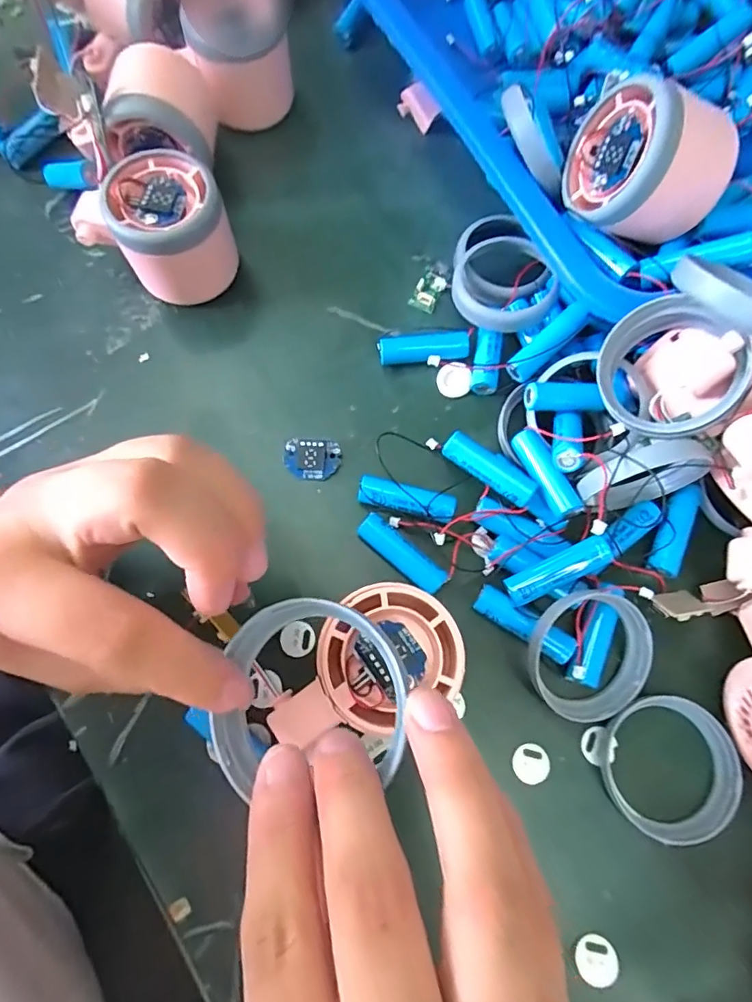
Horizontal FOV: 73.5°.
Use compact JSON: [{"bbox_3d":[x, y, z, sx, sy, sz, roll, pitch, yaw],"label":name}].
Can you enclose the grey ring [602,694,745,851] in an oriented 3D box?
[{"bbox_3d":[0.131,0.119,0.225,0.055,0.015,0.057,0,74,-1],"label":"grey ring"}]

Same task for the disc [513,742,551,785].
[{"bbox_3d":[0.071,0.121,0.231,0.017,0.004,0.016,0,74,-1],"label":"disc"}]

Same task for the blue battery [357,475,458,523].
[{"bbox_3d":[0.016,0.000,0.256,0.049,0.016,0.014,14,74,3],"label":"blue battery"}]

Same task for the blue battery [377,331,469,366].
[{"bbox_3d":[0.027,-0.084,0.280,0.050,0.016,0.012,-8,74,-3],"label":"blue battery"}]

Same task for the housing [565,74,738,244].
[{"bbox_3d":[0.132,-0.161,0.241,0.056,0.063,0.059,-4,71,-29],"label":"housing"}]

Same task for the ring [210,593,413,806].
[{"bbox_3d":[-0.019,0.055,0.146,0.055,0.010,0.051,0,74,-1],"label":"ring"}]

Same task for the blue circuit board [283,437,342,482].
[{"bbox_3d":[-0.034,-0.022,0.265,0.029,0.004,0.022,5,89,-2],"label":"blue circuit board"}]

